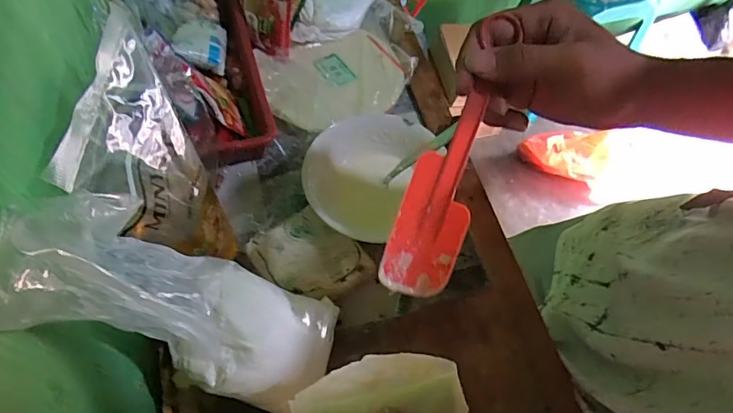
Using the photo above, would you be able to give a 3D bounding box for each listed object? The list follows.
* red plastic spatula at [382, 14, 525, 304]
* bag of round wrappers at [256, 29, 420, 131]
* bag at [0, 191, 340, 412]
[{"bbox_3d":[0.050,-0.007,0.328,0.048,0.014,0.136,17,94,5],"label":"red plastic spatula"},{"bbox_3d":[-0.036,-0.168,0.627,0.191,0.027,0.149,-19,64,-14],"label":"bag of round wrappers"},{"bbox_3d":[-0.122,0.074,0.340,0.070,0.274,0.101,-12,57,25],"label":"bag"}]

